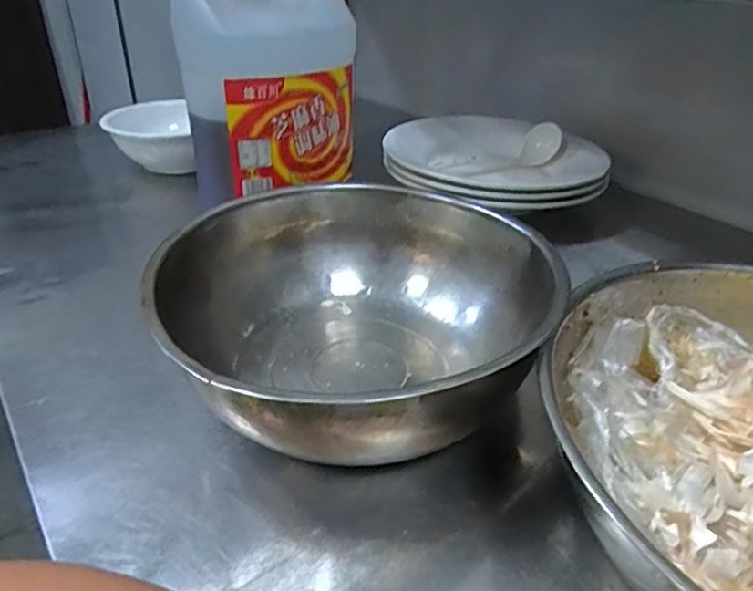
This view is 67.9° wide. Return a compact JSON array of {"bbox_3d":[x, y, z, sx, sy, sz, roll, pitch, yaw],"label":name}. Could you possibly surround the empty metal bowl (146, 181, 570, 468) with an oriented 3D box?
[{"bbox_3d":[-0.015,0.018,0.429,0.265,0.109,0.281,2,32,-1],"label":"empty metal bowl"}]

